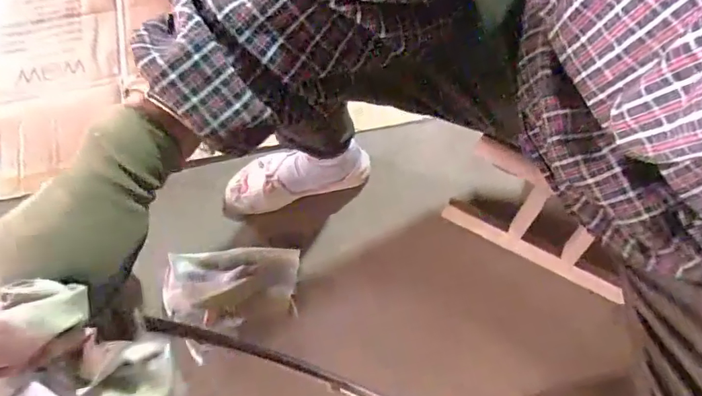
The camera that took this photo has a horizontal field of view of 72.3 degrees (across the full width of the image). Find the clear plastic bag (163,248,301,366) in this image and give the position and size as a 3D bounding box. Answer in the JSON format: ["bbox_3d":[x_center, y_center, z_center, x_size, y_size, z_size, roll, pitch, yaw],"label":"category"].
[{"bbox_3d":[-0.196,0.167,0.776,0.218,0.059,0.169,-2,74,1],"label":"clear plastic bag"}]

